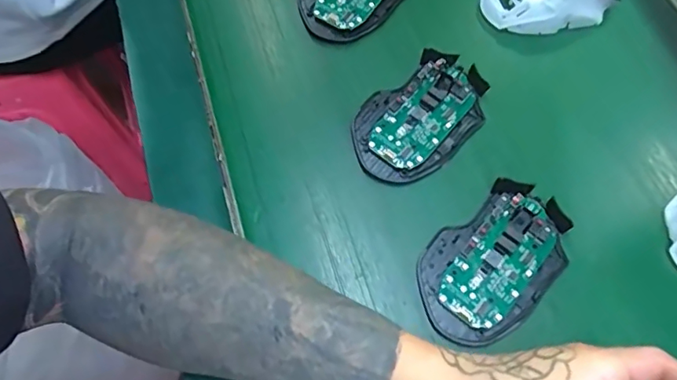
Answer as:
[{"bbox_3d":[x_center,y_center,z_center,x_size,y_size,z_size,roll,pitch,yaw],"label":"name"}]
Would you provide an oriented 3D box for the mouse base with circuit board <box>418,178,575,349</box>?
[{"bbox_3d":[0.103,0.047,0.341,0.114,0.015,0.073,-37,70,-16],"label":"mouse base with circuit board"}]

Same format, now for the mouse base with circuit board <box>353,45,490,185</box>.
[{"bbox_3d":[0.062,-0.055,0.389,0.114,0.016,0.073,-38,70,-16],"label":"mouse base with circuit board"}]

